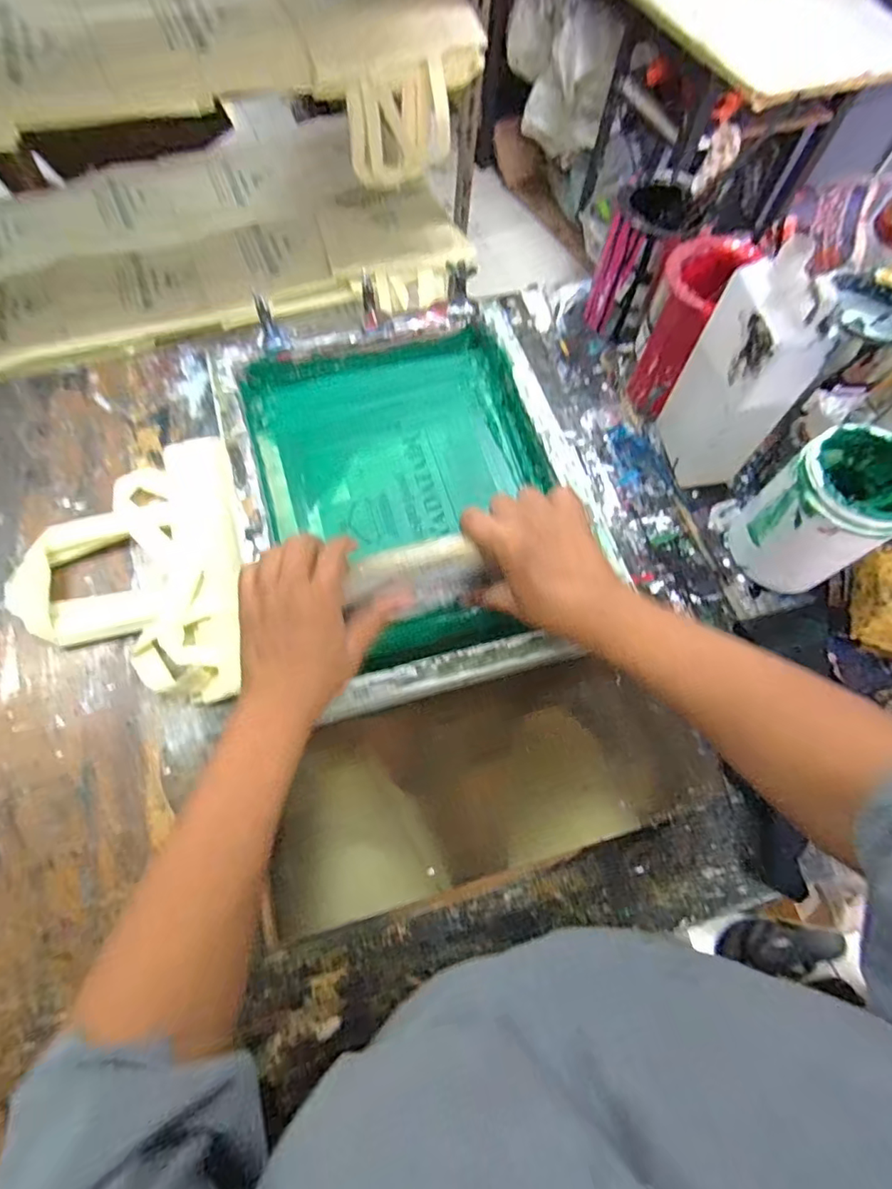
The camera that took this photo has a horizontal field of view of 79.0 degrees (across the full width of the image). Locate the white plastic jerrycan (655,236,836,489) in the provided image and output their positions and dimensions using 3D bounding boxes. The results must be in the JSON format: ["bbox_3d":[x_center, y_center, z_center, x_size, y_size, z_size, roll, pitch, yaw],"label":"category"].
[{"bbox_3d":[0.274,-0.195,0.523,0.053,0.235,0.109,-10,67,-6],"label":"white plastic jerrycan"}]

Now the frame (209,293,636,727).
[{"bbox_3d":[-0.023,-0.119,0.583,0.385,0.043,0.452,-13,67,-8],"label":"frame"}]

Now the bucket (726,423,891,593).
[{"bbox_3d":[0.341,-0.072,0.498,0.090,0.136,0.092,1,66,-2],"label":"bucket"}]

